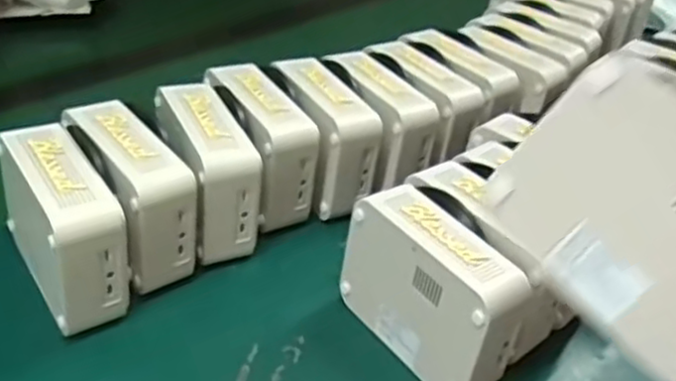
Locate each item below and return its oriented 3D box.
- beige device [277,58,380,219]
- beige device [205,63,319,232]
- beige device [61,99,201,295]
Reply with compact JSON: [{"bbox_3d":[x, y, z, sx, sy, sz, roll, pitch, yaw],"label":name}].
[{"bbox_3d":[-0.015,-0.049,0.623,0.057,0.090,0.117,-13,40,-26],"label":"beige device"},{"bbox_3d":[-0.065,-0.038,0.601,0.060,0.090,0.121,-13,40,-26],"label":"beige device"},{"bbox_3d":[-0.154,0.004,0.530,0.054,0.100,0.121,-21,44,-33],"label":"beige device"}]

